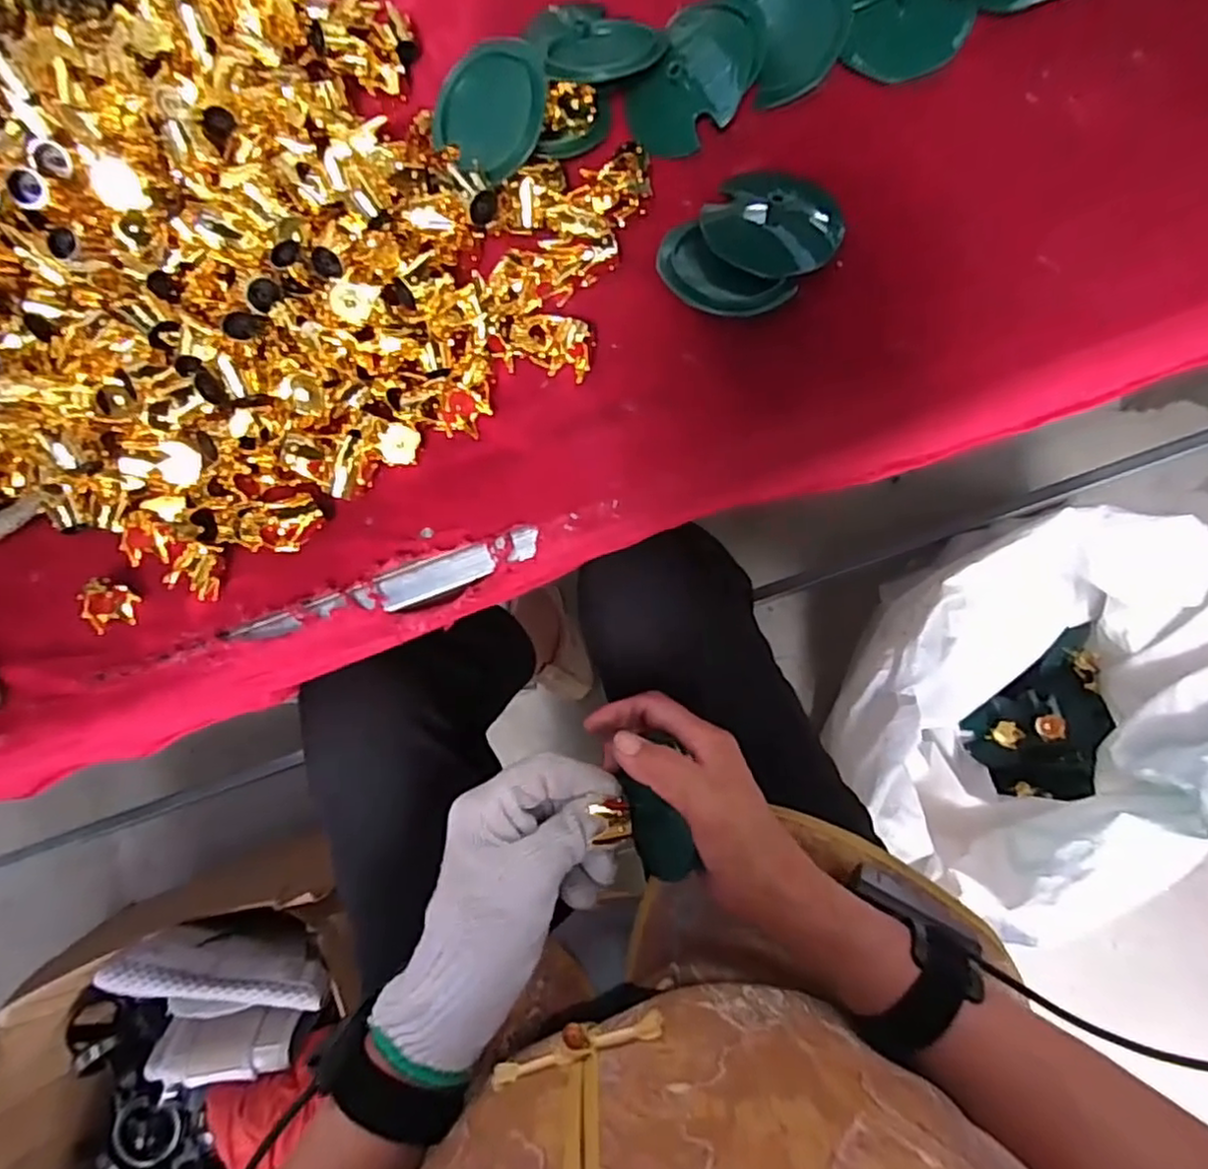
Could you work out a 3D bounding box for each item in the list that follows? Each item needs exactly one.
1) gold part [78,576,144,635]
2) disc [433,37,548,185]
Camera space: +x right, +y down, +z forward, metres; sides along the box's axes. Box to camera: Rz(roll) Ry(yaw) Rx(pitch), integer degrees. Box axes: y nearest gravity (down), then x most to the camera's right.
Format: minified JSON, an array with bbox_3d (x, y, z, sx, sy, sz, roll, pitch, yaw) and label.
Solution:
[{"bbox_3d":[-0.298,0.011,0.402,0.023,0.023,0.030,-27,78,5],"label":"gold part"},{"bbox_3d":[-0.065,-0.271,0.377,0.071,0.007,0.065,6,103,25],"label":"disc"}]

